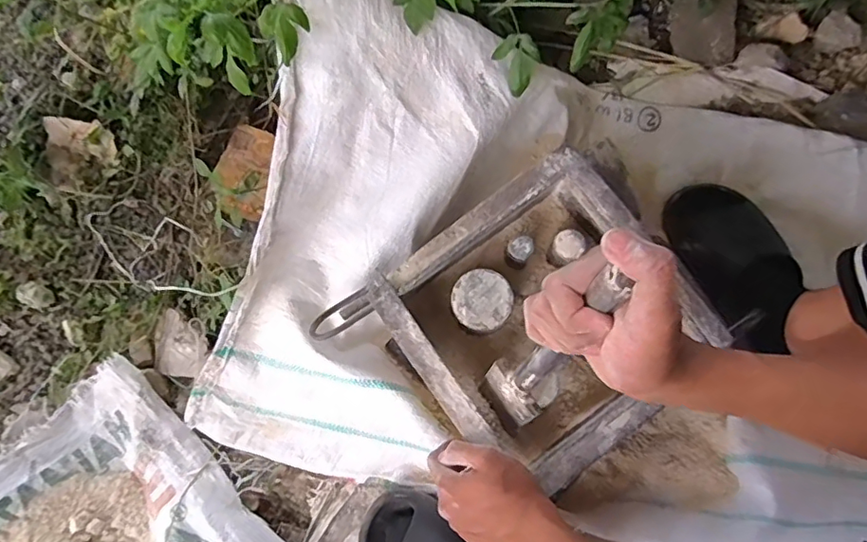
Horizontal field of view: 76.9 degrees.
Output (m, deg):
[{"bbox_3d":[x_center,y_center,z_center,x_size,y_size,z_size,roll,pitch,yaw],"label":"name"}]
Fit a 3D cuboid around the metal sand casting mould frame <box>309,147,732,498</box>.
[{"bbox_3d":[0.082,0.054,0.523,0.280,0.087,0.256,-36,75,-9],"label":"metal sand casting mould frame"}]

